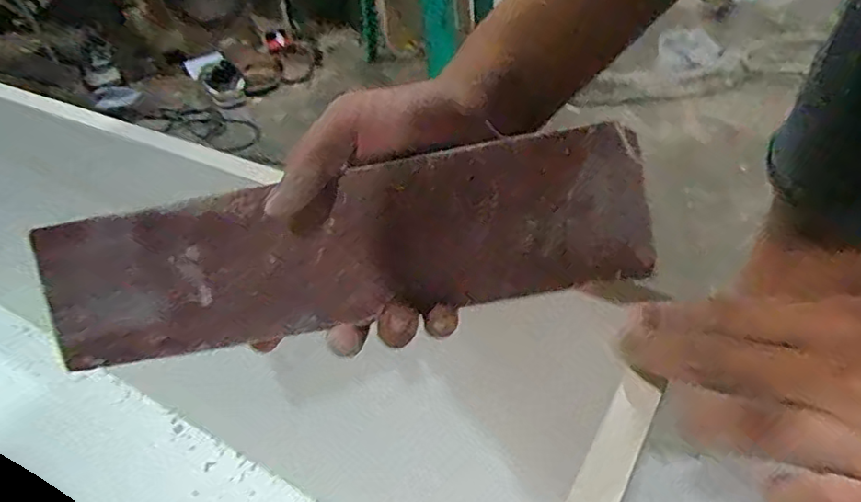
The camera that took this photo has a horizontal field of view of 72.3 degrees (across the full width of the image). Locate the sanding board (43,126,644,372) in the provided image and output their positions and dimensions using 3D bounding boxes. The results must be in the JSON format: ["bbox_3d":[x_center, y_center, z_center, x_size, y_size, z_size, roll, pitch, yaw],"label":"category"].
[{"bbox_3d":[-0.046,-0.001,0.285,0.292,0.076,0.006,-10,11,4],"label":"sanding board"}]

